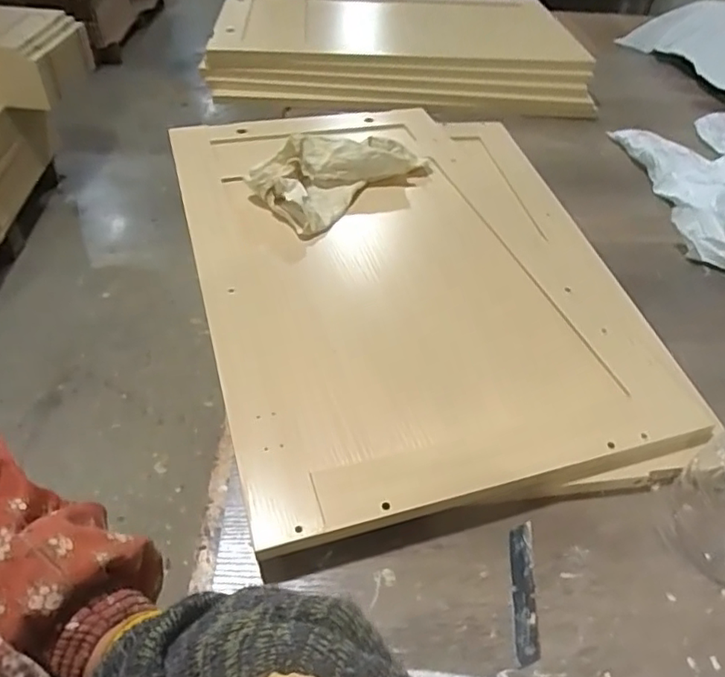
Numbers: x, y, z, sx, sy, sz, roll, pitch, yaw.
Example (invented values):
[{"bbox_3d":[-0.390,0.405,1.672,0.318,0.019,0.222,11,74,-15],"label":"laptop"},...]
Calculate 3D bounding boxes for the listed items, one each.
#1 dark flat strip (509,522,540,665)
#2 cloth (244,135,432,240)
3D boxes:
[{"bbox_3d":[0.112,0.173,0.404,0.017,0.004,0.097,7,46,4],"label":"dark flat strip"},{"bbox_3d":[-0.027,-0.206,0.710,0.114,0.055,0.218,33,53,27],"label":"cloth"}]

